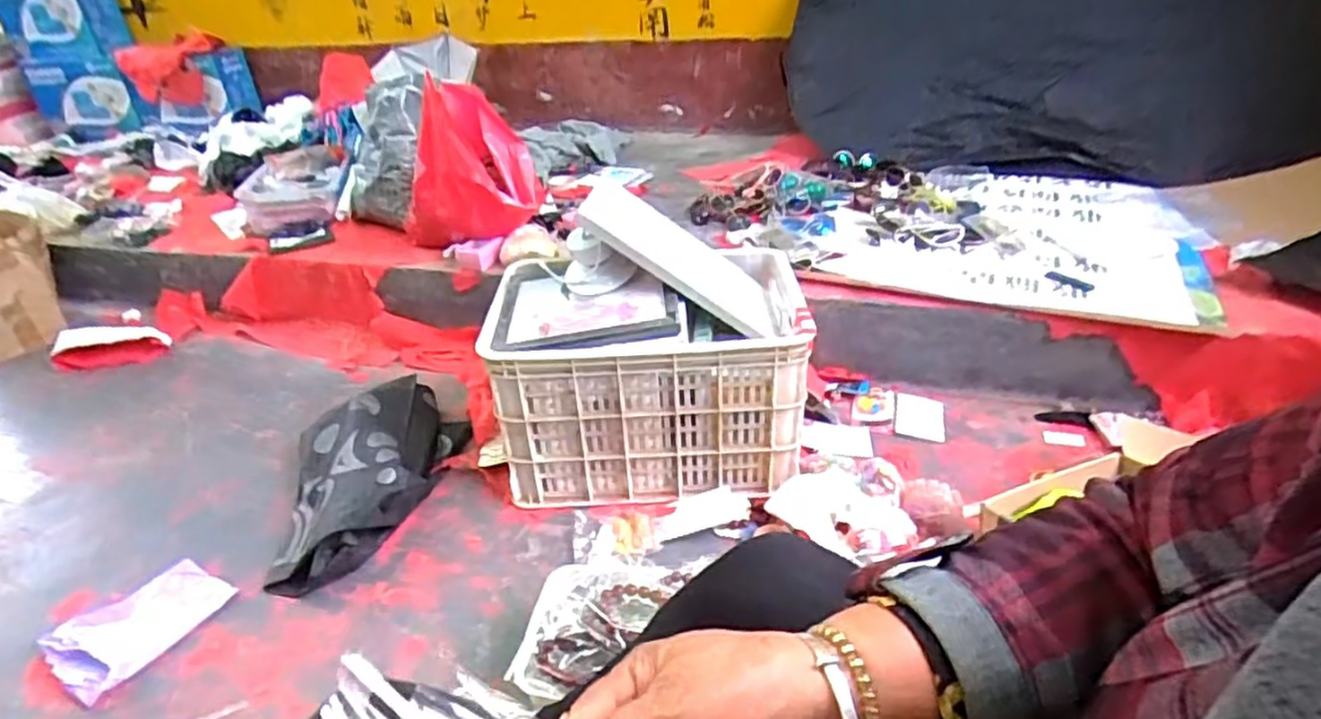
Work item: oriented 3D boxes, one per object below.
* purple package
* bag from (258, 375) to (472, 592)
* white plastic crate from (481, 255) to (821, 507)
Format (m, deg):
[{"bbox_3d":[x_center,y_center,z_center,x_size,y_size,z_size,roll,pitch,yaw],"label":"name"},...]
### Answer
[{"bbox_3d":[-0.732,0.362,0.994,0.139,0.042,0.212,11,33,24],"label":"purple package"},{"bbox_3d":[-0.507,0.170,1.207,0.275,0.131,0.466,-3,30,3],"label":"bag"},{"bbox_3d":[-0.023,0.034,1.186,0.464,0.324,0.272,-4,30,-1],"label":"white plastic crate"}]

